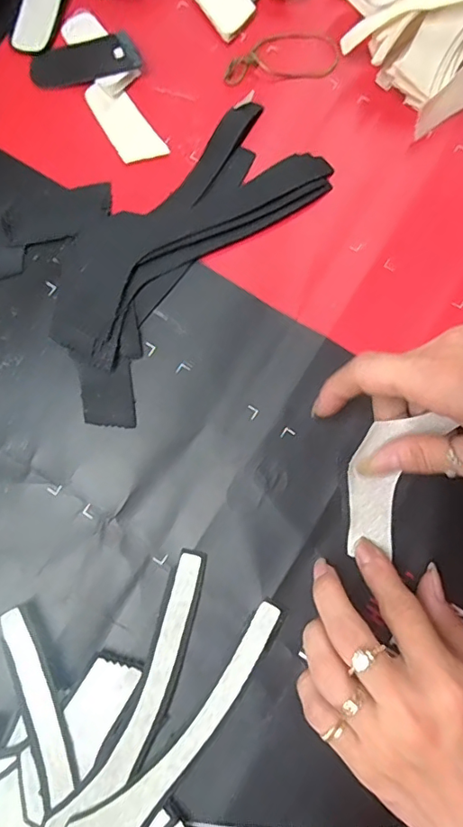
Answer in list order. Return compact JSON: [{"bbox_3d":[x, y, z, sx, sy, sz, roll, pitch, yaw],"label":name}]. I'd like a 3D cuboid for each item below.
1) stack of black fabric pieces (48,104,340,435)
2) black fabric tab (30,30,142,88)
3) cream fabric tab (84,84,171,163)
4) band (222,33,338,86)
[{"bbox_3d":[-0.031,-0.098,0.313,0.097,0.011,0.208,43,81,8],"label":"stack of black fabric pieces"},{"bbox_3d":[-0.097,-0.234,0.343,0.071,0.007,0.033,-12,79,-3],"label":"black fabric tab"},{"bbox_3d":[-0.069,-0.188,0.334,0.028,0.004,0.064,-33,80,-7],"label":"cream fabric tab"},{"bbox_3d":[0.033,-0.239,0.343,0.076,0.006,0.036,-6,78,-2],"label":"band"}]

